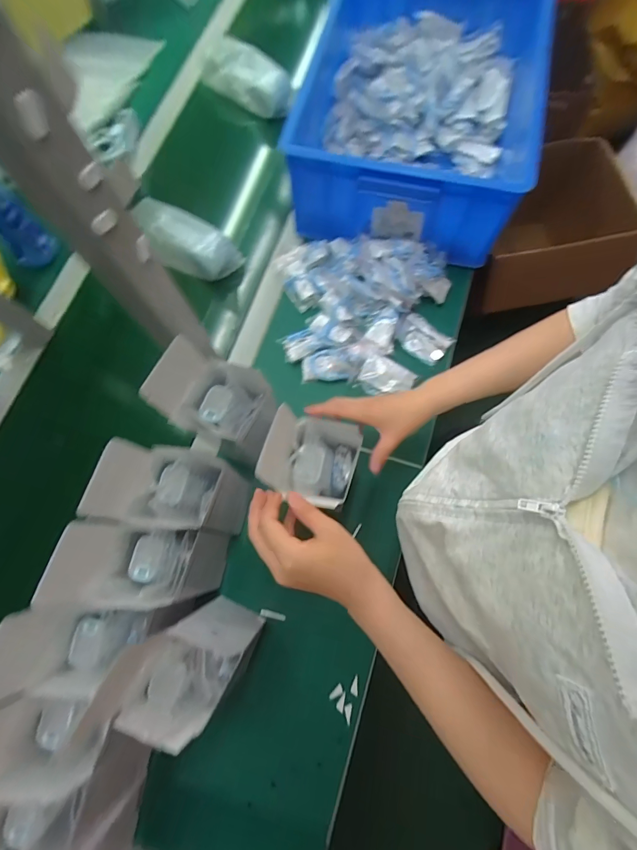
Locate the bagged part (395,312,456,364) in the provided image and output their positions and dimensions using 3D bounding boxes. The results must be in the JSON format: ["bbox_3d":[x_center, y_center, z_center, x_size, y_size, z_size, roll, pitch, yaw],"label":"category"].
[{"bbox_3d":[0.163,-0.137,0.603,0.086,0.024,0.051,30,77,9],"label":"bagged part"}]

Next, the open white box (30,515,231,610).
[{"bbox_3d":[-0.172,0.147,0.420,0.092,0.224,0.094,10,75,4],"label":"open white box"}]

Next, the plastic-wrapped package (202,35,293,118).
[{"bbox_3d":[-0.127,-0.656,0.722,0.177,0.086,0.054,28,77,8],"label":"plastic-wrapped package"}]

